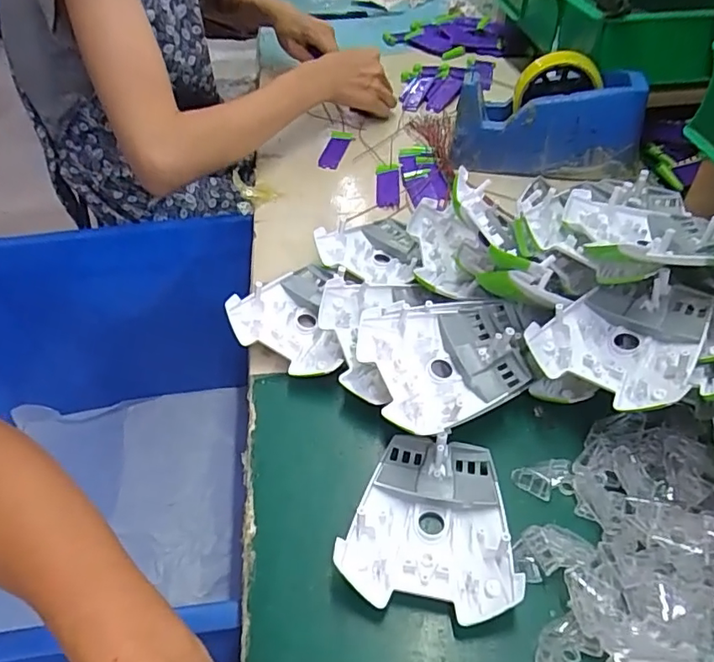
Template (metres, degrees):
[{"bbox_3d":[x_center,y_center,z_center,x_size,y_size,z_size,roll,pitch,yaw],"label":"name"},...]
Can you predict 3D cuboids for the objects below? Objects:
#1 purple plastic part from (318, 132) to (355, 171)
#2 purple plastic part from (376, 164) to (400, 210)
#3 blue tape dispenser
[{"bbox_3d":[-0.025,-0.229,0.674,0.031,0.007,0.088,7,47,9],"label":"purple plastic part"},{"bbox_3d":[0.036,-0.165,0.613,0.027,0.006,0.089,0,46,2],"label":"purple plastic part"},{"bbox_3d":[0.209,-0.230,0.590,0.193,0.104,0.069,16,49,17],"label":"blue tape dispenser"}]

